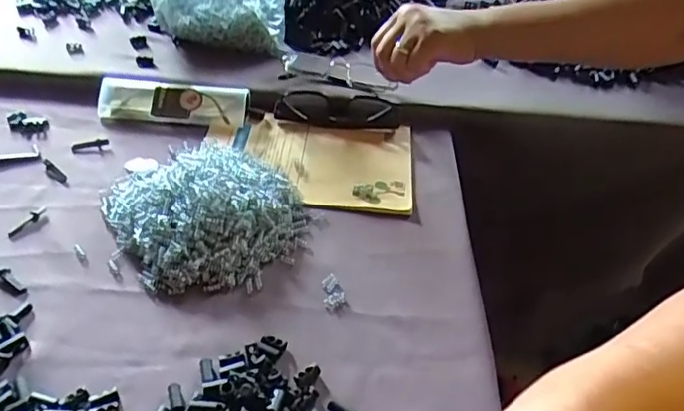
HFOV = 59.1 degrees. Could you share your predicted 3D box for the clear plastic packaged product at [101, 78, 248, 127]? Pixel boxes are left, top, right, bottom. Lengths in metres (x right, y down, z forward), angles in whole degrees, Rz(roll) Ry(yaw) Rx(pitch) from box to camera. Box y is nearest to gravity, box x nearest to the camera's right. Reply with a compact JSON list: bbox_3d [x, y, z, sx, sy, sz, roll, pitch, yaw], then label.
[{"bbox_3d":[-0.175,-0.110,0.631,0.151,0.025,0.042,6,43,1],"label":"clear plastic packaged product"}]

